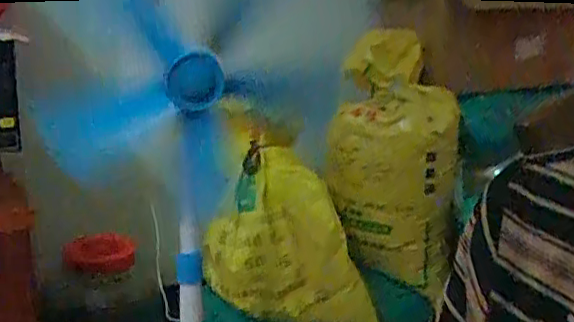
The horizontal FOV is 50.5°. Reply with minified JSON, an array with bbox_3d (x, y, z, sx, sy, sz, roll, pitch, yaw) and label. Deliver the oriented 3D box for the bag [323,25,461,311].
[{"bbox_3d":[0.283,-0.004,1.608,0.324,0.622,0.266,6,15,11],"label":"bag"}]

